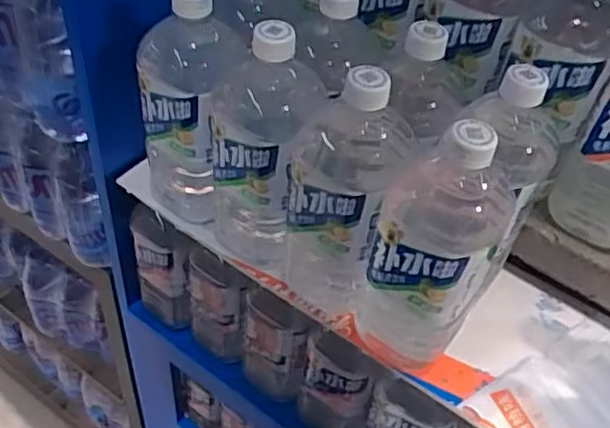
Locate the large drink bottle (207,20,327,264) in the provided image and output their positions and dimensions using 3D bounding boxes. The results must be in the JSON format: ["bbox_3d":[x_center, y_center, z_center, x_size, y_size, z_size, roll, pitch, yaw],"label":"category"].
[{"bbox_3d":[-0.037,-0.049,0.531,0.085,0.221,0.073,5,47,-1],"label":"large drink bottle"}]

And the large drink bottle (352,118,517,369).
[{"bbox_3d":[0.095,0.022,0.483,0.088,0.222,0.087,25,49,16],"label":"large drink bottle"}]

